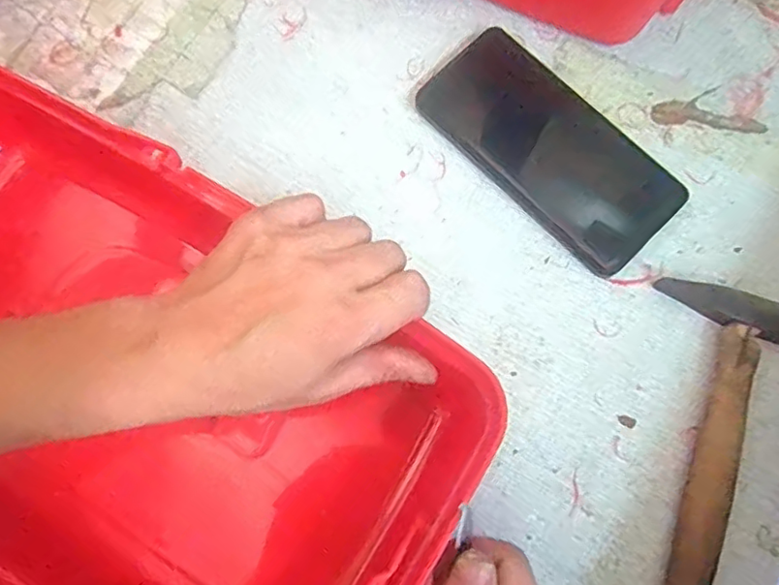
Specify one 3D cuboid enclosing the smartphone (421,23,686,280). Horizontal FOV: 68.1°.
[{"bbox_3d":[0.098,-0.091,0.362,0.076,0.010,0.168,-43,80,-8],"label":"smartphone"}]

